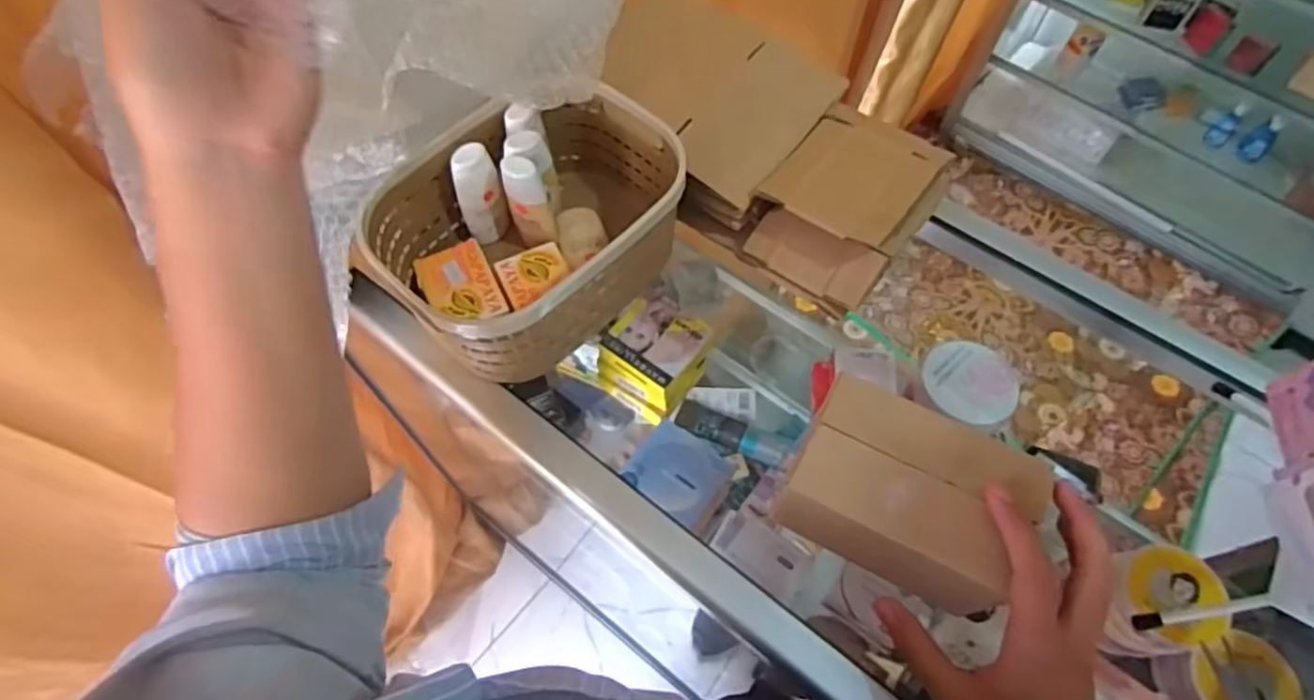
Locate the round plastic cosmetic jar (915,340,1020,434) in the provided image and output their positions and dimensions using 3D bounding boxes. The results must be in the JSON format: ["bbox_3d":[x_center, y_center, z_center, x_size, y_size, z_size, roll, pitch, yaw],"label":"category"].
[{"bbox_3d":[0.285,0.031,0.626,0.083,0.017,0.079,0,61,-1],"label":"round plastic cosmetic jar"}]

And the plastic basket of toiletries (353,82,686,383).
[{"bbox_3d":[-0.090,-0.090,0.514,0.216,0.097,0.161,-37,67,-19],"label":"plastic basket of toiletries"}]

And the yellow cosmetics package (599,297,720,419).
[{"bbox_3d":[-0.002,0.005,0.714,0.092,0.066,0.095,35,66,17],"label":"yellow cosmetics package"}]

